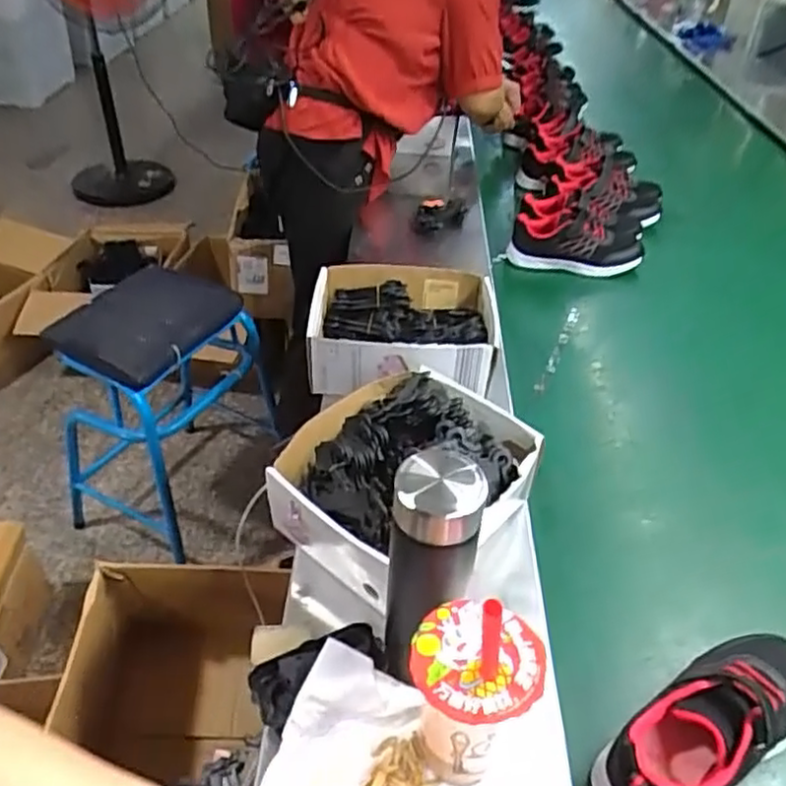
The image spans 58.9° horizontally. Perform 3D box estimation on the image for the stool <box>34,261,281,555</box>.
[{"bbox_3d":[-0.499,0.028,1.493,0.322,0.538,0.363,21,43,21],"label":"stool"}]

